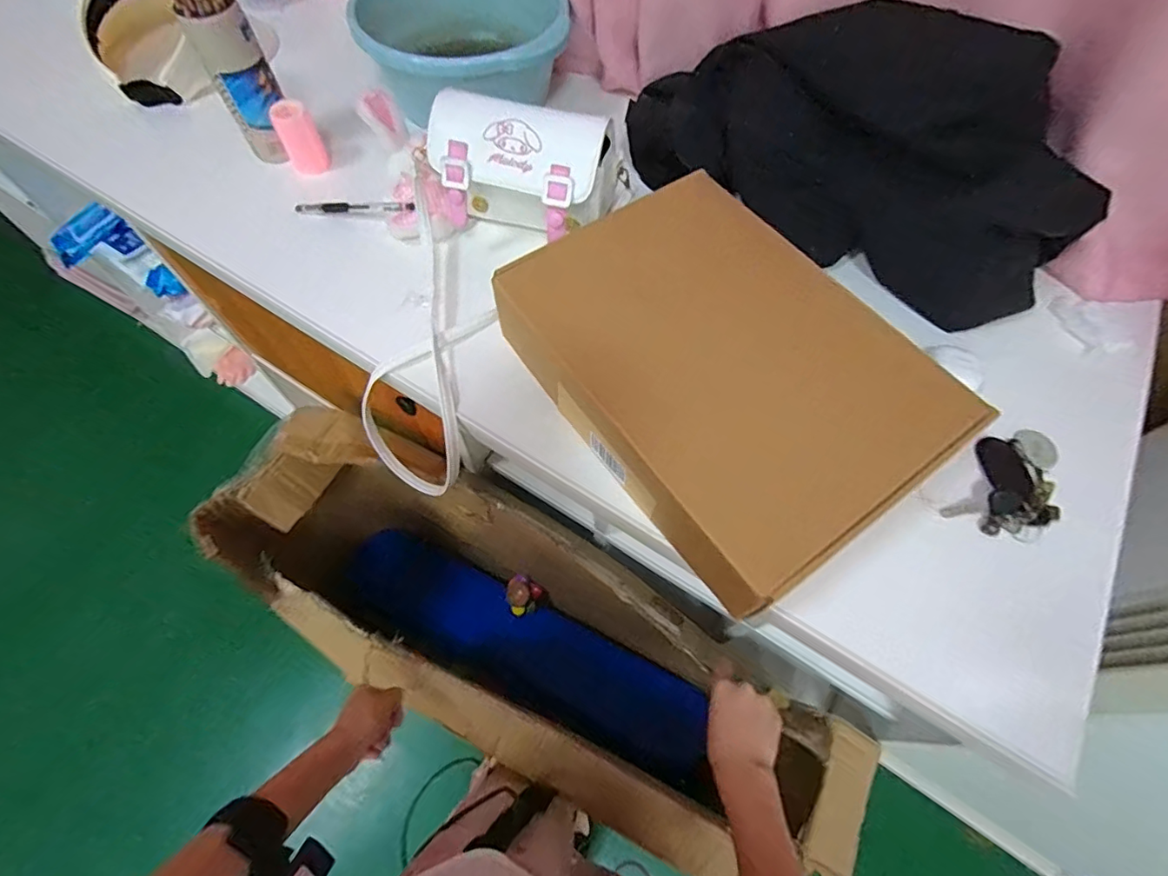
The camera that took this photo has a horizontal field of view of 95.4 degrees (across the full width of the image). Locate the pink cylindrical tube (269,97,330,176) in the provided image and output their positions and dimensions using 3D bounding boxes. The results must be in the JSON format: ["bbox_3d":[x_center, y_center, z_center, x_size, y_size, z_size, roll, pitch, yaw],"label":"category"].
[{"bbox_3d":[-0.356,-0.375,0.665,0.044,0.077,0.034,-31,67,-15],"label":"pink cylindrical tube"}]

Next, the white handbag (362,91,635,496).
[{"bbox_3d":[-0.139,-0.156,0.591,0.204,0.136,0.414,29,98,13],"label":"white handbag"}]

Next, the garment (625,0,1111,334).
[{"bbox_3d":[0.280,-0.326,0.570,0.488,0.179,0.155,32,67,15],"label":"garment"}]

